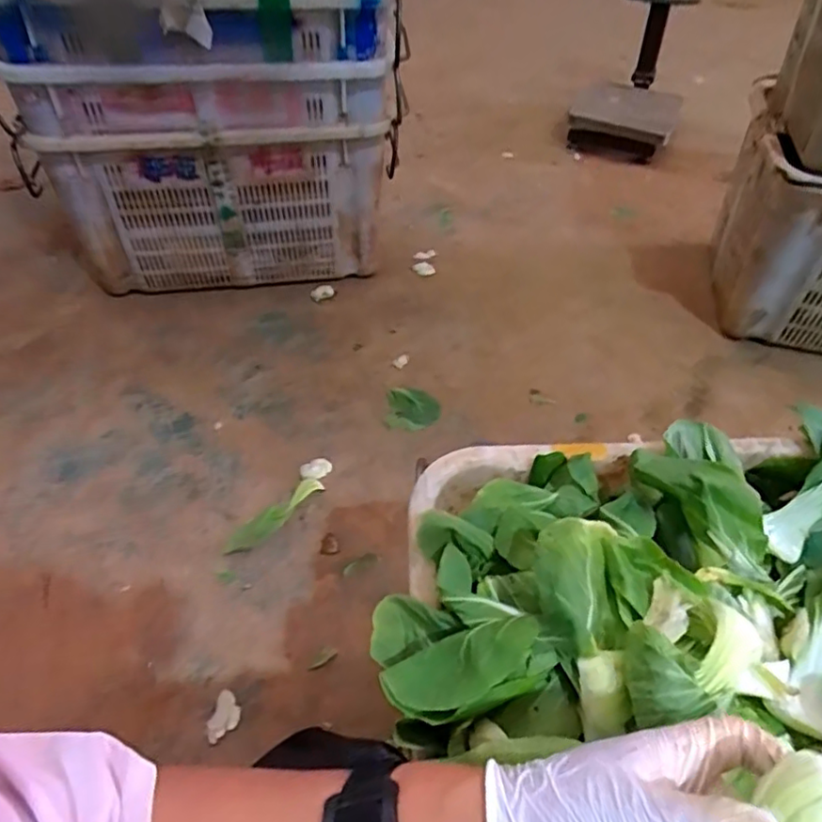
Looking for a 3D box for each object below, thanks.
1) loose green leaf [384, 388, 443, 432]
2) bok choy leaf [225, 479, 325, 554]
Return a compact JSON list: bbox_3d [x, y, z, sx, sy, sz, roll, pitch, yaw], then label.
[{"bbox_3d":[0.004,-0.003,1.119,0.094,0.017,0.091,2,47,-1],"label":"loose green leaf"},{"bbox_3d":[-0.210,0.161,0.948,0.042,0.016,0.172,35,55,27],"label":"bok choy leaf"}]

